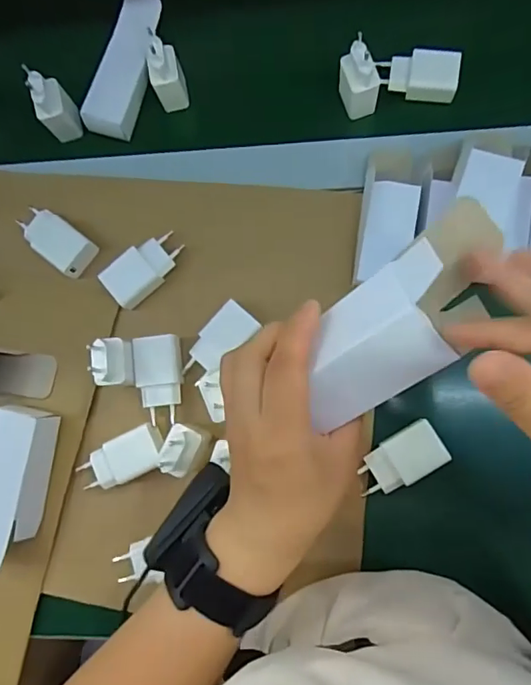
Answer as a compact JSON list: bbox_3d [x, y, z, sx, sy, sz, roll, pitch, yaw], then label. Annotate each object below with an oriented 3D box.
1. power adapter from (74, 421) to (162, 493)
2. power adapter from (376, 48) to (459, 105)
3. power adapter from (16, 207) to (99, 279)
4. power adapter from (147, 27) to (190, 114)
[{"bbox_3d":[-0.128,0.105,0.445,0.080,0.021,0.038,-27,81,2],"label":"power adapter"},{"bbox_3d":[0.144,-0.255,0.481,0.074,0.019,0.042,13,84,8],"label":"power adapter"},{"bbox_3d":[-0.199,-0.097,0.483,0.072,0.021,0.039,37,88,9],"label":"power adapter"},{"bbox_3d":[-0.096,-0.259,0.485,0.031,0.083,0.027,-21,81,3],"label":"power adapter"}]

